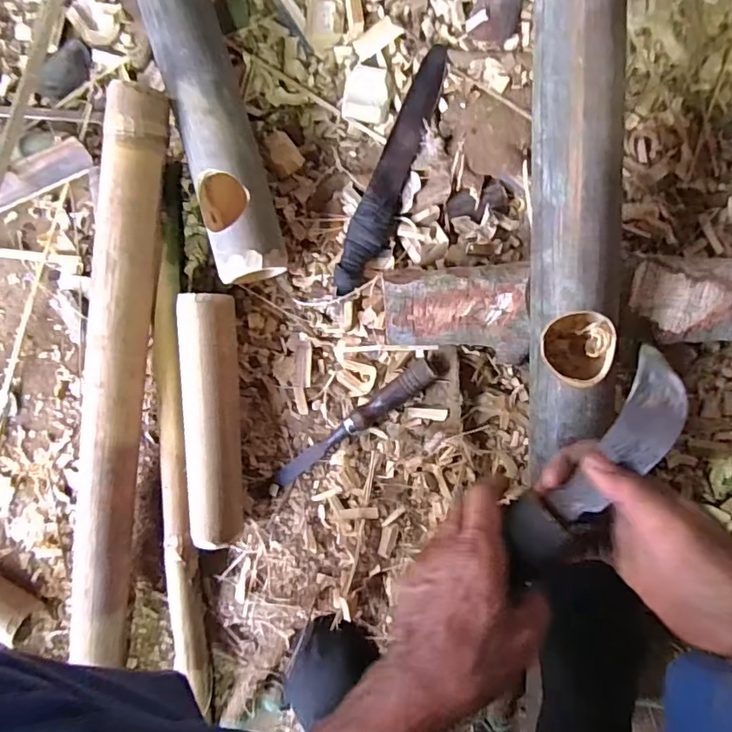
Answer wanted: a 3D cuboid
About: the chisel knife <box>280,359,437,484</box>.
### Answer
[{"bbox_3d":[-0.016,0.065,0.563,0.209,0.023,0.023,-38,88,10],"label":"chisel knife"}]

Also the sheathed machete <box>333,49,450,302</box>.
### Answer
[{"bbox_3d":[0.027,-0.194,0.539,0.040,0.021,0.253,23,97,6],"label":"sheathed machete"}]

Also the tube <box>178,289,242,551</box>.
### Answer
[{"bbox_3d":[-0.165,0.056,0.567,0.067,0.056,0.258,-1,94,9],"label":"tube"}]

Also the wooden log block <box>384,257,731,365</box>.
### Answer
[{"bbox_3d":[0.183,-0.052,0.507,0.326,0.060,0.090,-2,94,9],"label":"wooden log block"}]

